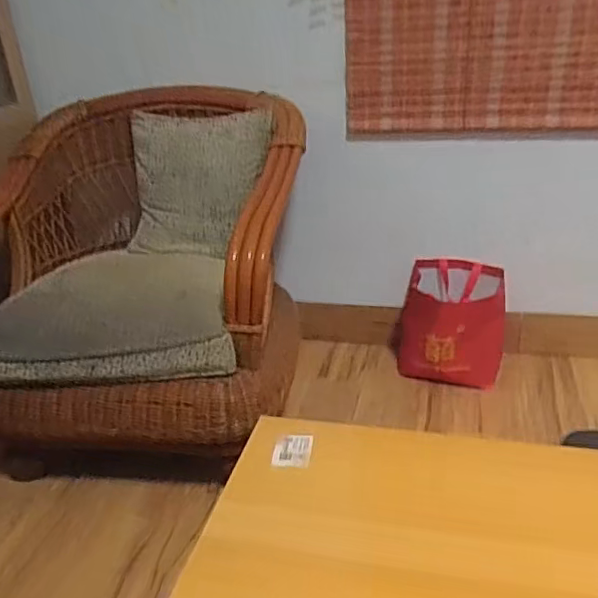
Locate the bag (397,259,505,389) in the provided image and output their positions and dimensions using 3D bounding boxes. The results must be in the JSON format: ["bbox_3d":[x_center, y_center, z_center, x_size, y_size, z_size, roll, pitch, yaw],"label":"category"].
[{"bbox_3d":[0.442,0.078,1.711,0.292,0.306,0.235,-1,28,9],"label":"bag"}]

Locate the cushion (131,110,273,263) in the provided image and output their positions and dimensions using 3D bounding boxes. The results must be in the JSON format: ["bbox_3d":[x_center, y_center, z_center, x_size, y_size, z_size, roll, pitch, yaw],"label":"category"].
[{"bbox_3d":[-0.281,-0.316,1.598,0.441,0.392,0.069,4,2,26],"label":"cushion"}]

